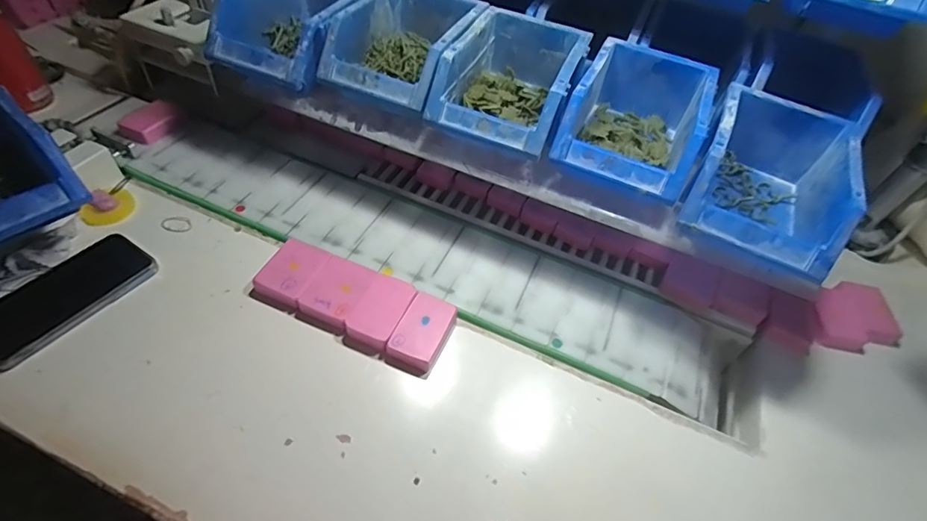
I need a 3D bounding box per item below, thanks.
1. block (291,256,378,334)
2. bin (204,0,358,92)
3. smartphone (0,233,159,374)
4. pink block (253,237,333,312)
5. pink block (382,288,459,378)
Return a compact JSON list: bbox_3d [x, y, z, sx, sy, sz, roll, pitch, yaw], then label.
[{"bbox_3d":[-0.127,0.032,0.478,0.056,0.015,0.078,19,52,9],"label":"block"},{"bbox_3d":[-0.184,-0.267,0.538,0.125,0.069,0.180,26,51,13],"label":"bin"},{"bbox_3d":[-0.381,0.033,0.447,0.079,0.009,0.152,29,54,17],"label":"smartphone"},{"bbox_3d":[-0.174,0.010,0.485,0.053,0.018,0.072,19,51,9],"label":"pink block"},{"bbox_3d":[-0.039,0.069,0.455,0.045,0.018,0.074,22,52,11],"label":"pink block"}]

